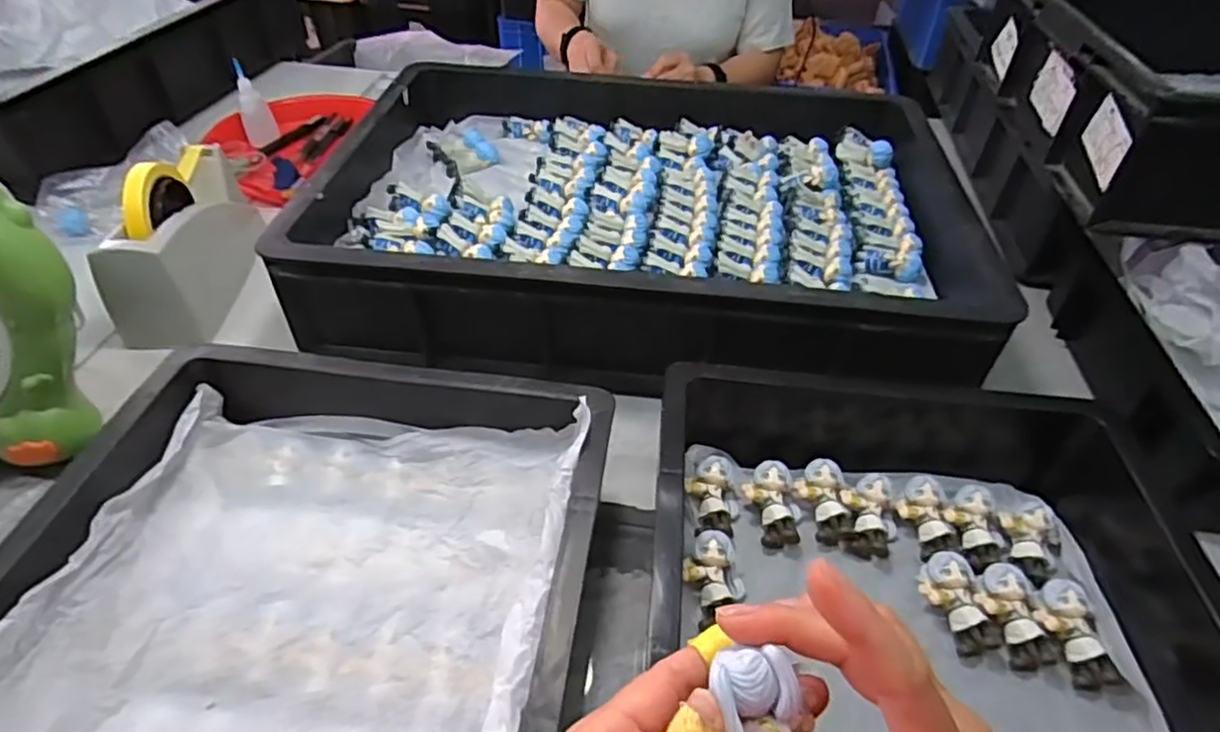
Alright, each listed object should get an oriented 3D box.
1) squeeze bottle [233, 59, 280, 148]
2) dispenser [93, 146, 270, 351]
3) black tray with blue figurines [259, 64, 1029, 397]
[{"bbox_3d":[-0.458,-0.336,0.875,0.039,0.089,0.039,-18,47,-20],"label":"squeeze bottle"},{"bbox_3d":[-0.408,-0.133,0.656,0.073,0.121,0.209,0,43,-2],"label":"dispenser"},{"bbox_3d":[0.033,-0.156,0.687,0.572,0.114,0.402,5,43,3],"label":"black tray with blue figurines"}]

